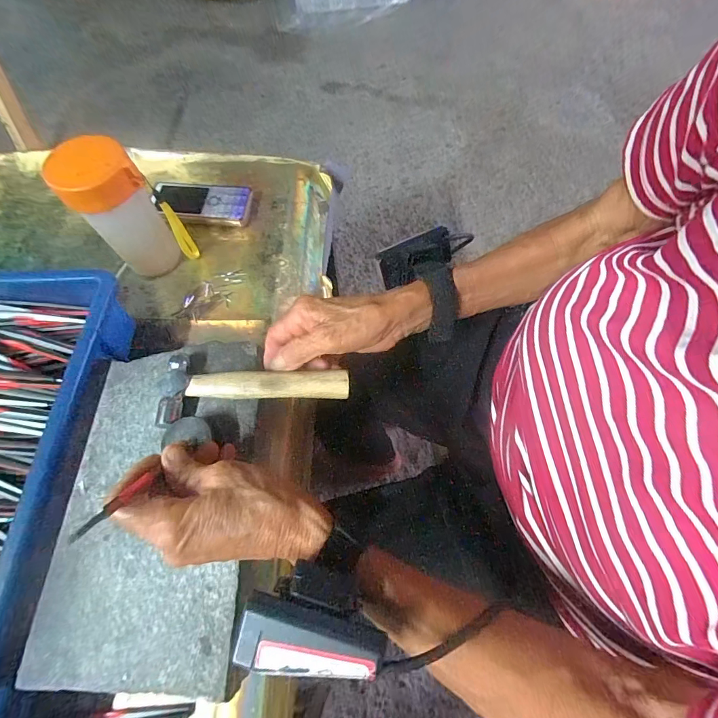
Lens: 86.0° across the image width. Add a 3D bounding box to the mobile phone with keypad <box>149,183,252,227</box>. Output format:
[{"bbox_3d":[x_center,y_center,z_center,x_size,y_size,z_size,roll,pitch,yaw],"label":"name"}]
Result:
[{"bbox_3d":[-0.194,-0.194,0.471,0.123,0.012,0.059,7,63,3],"label":"mobile phone with keypad"}]

